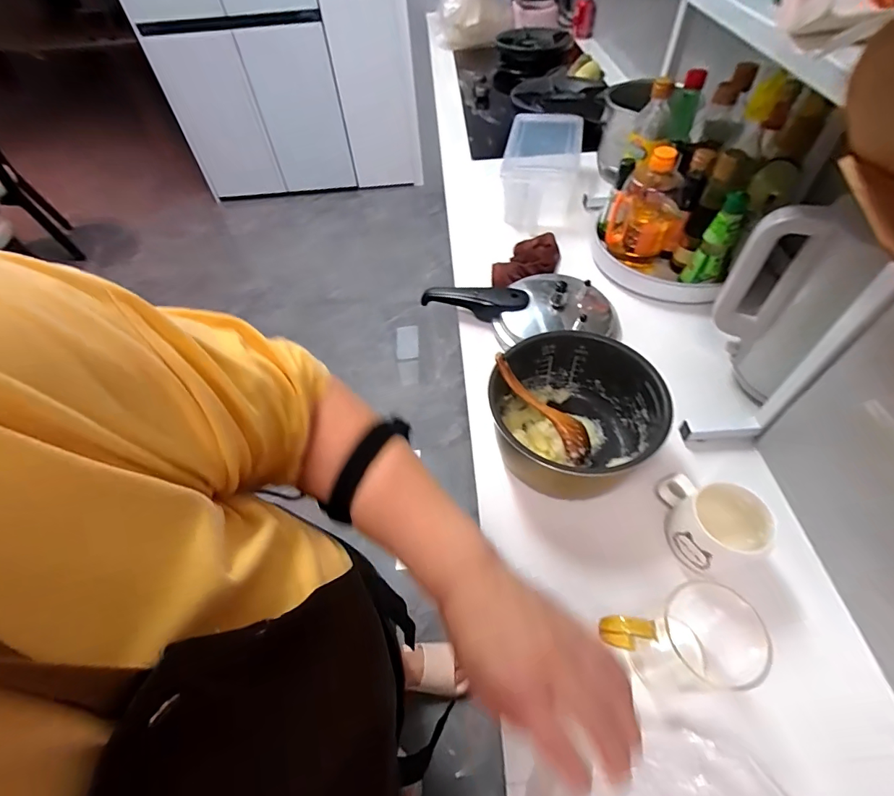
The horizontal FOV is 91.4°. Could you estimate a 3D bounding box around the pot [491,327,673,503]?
[{"bbox_3d":[0.162,0.022,0.558,0.189,0.113,0.181,-2,53,2],"label":"pot"}]

